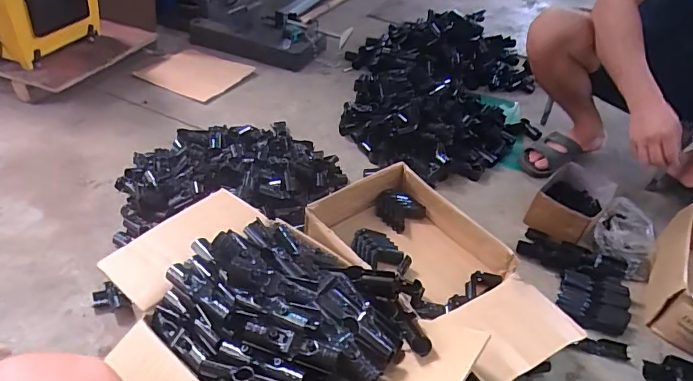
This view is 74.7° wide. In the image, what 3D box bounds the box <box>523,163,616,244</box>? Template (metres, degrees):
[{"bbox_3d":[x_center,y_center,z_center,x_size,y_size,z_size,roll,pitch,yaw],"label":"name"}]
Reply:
[{"bbox_3d":[0.565,0.021,1.133,0.135,0.086,0.245,34,48,27],"label":"box"}]

